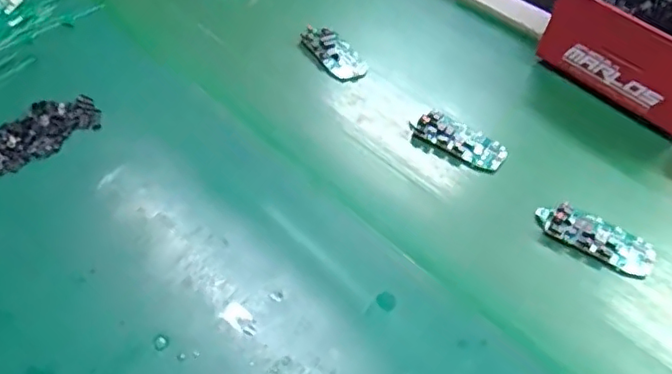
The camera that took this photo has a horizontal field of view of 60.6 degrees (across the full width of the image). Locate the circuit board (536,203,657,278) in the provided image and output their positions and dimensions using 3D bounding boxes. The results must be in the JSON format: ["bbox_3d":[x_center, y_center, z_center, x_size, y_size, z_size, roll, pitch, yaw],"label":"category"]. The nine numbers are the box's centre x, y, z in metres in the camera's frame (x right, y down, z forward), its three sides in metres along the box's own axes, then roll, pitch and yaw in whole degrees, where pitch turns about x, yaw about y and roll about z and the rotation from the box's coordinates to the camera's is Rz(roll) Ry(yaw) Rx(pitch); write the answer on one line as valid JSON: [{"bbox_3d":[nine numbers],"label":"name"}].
[{"bbox_3d":[0.225,0.043,0.498,0.098,0.015,0.045,26,50,16],"label":"circuit board"}]

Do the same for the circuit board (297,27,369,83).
[{"bbox_3d":[-0.002,-0.150,0.647,0.053,0.010,0.096,-25,55,-26],"label":"circuit board"}]

